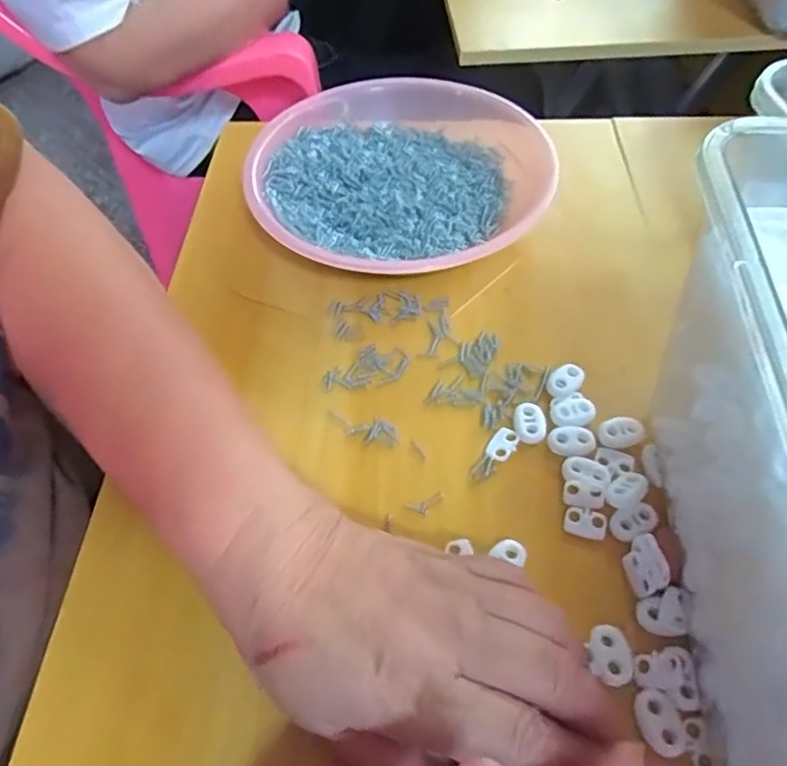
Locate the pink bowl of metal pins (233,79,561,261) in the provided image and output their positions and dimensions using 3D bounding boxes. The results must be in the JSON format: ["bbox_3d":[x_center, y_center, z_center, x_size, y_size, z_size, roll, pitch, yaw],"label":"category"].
[{"bbox_3d":[0.000,-0.144,0.405,0.200,0.034,0.177,-29,59,-18],"label":"pink bowl of metal pins"}]

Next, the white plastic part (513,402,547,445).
[{"bbox_3d":[0.068,0.020,0.307,0.016,0.005,0.021,-5,54,-2],"label":"white plastic part"}]

